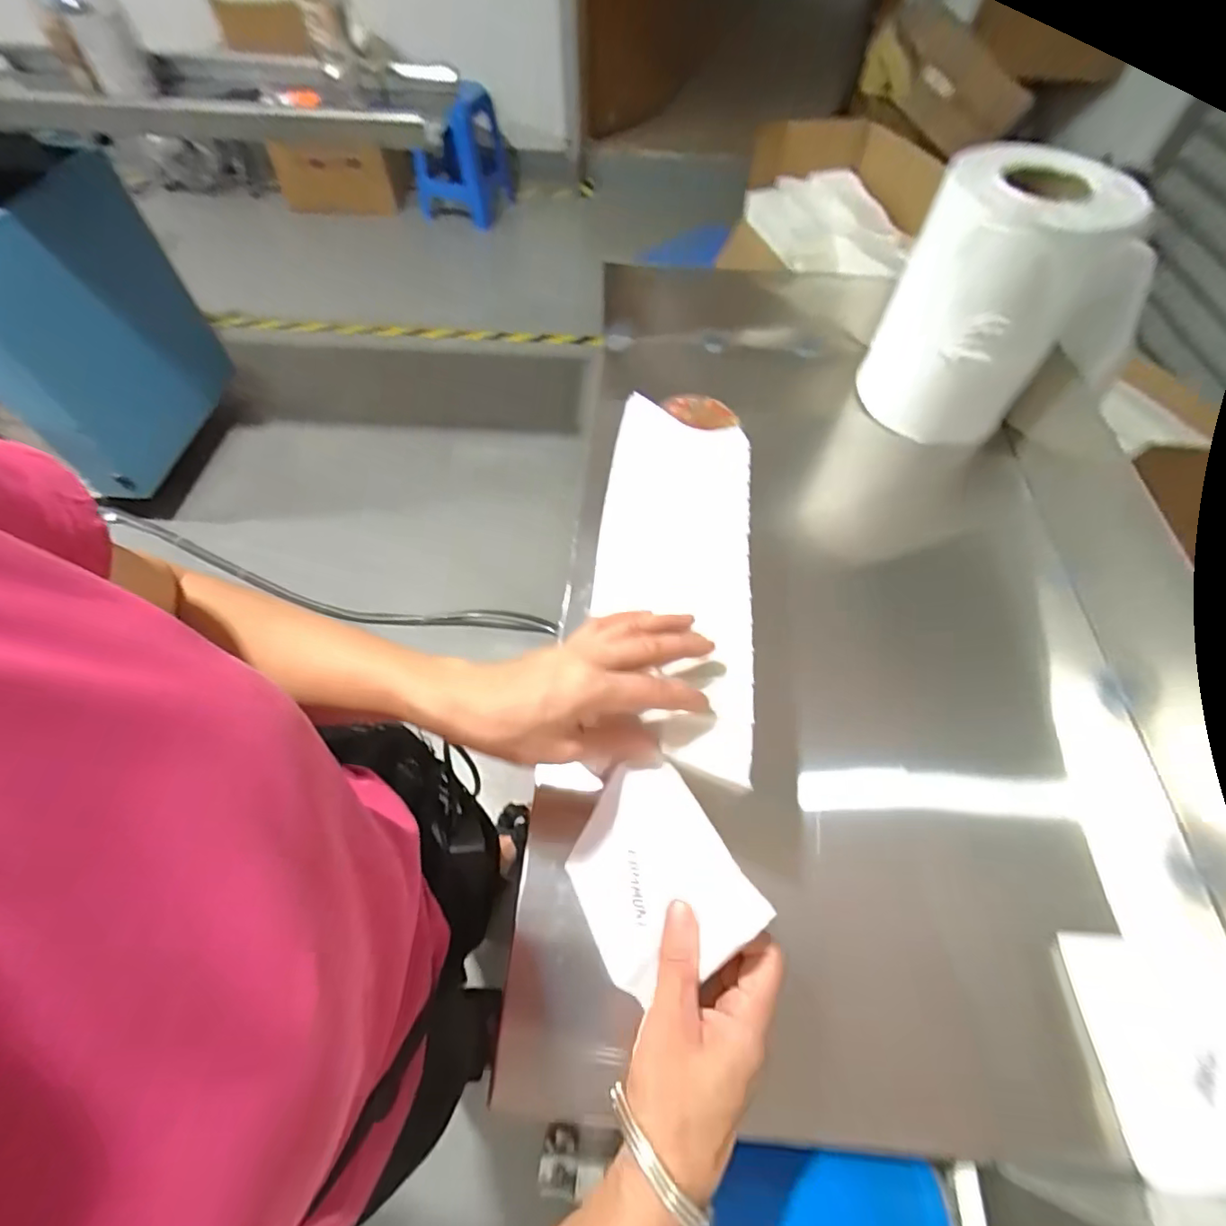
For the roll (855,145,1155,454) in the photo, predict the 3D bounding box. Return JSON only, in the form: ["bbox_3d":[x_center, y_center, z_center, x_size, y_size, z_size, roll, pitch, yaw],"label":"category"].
[{"bbox_3d":[0.388,-0.318,0.600,0.148,0.258,0.147,0,58,-1],"label":"roll"}]

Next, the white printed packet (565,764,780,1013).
[{"bbox_3d":[0.019,0.168,0.337,0.016,0.125,0.111,2,39,-49],"label":"white printed packet"}]

